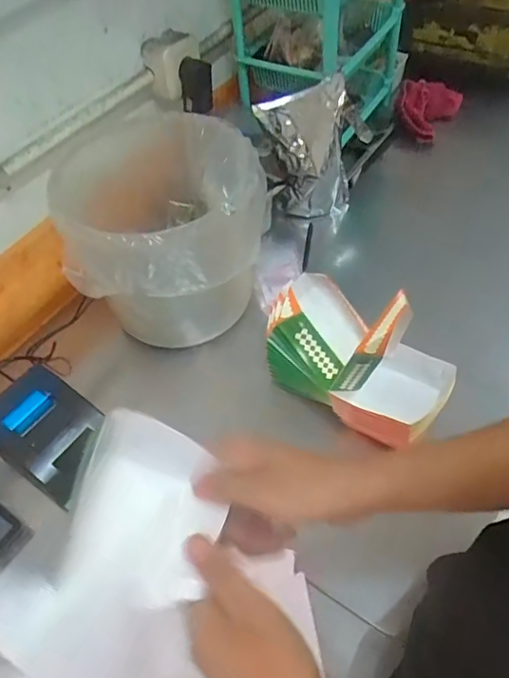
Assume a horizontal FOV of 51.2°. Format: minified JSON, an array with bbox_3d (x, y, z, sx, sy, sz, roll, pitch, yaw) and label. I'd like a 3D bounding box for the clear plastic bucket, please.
[{"bbox_3d":[-0.119,-0.151,0.757,0.257,0.227,0.255,-3,52,3],"label":"clear plastic bucket"}]

